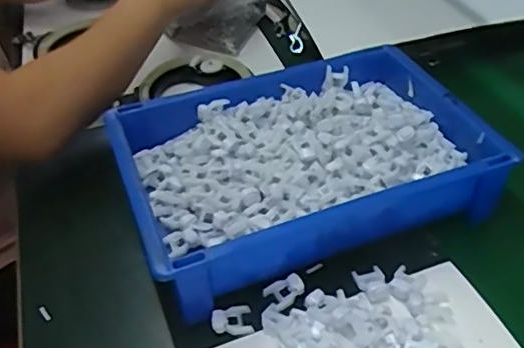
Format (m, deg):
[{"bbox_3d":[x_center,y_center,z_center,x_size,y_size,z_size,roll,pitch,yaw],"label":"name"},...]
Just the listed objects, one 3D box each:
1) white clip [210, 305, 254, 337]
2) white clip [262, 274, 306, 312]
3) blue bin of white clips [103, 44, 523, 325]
[{"bbox_3d":[-0.023,0.107,0.421,0.029,0.013,0.022,-10,42,-3],"label":"white clip"},{"bbox_3d":[0.017,0.088,0.434,0.028,0.009,0.022,-26,45,-20],"label":"white clip"},{"bbox_3d":[0.035,-0.015,0.502,0.300,0.068,0.202,-18,43,-13],"label":"blue bin of white clips"}]

